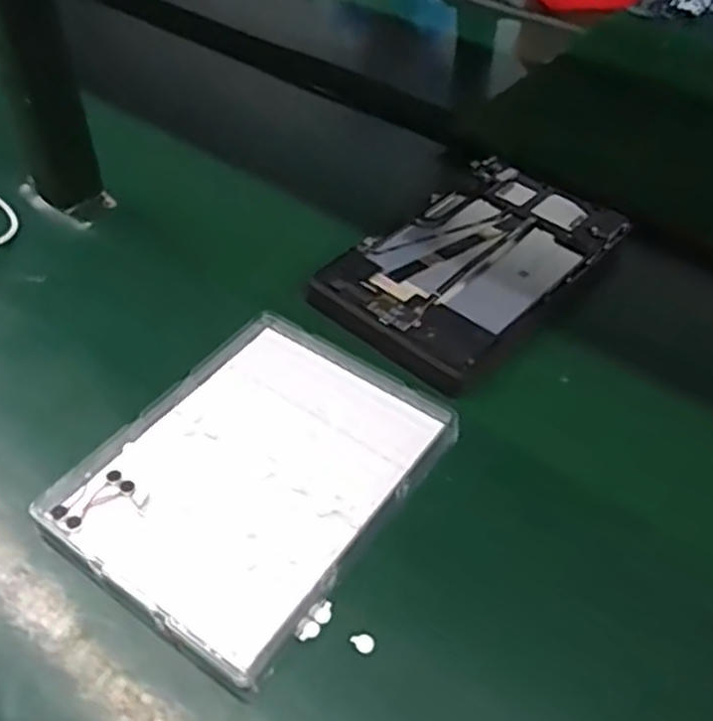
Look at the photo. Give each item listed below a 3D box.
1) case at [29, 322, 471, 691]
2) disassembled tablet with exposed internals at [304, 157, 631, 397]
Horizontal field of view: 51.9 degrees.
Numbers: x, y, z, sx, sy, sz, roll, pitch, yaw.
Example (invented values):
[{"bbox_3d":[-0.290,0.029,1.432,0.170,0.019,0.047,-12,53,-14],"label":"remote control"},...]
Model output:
[{"bbox_3d":[-0.062,0.066,0.453,0.168,0.020,0.214,29,52,24],"label":"case"},{"bbox_3d":[0.097,-0.083,0.596,0.146,0.017,0.247,34,54,27],"label":"disassembled tablet with exposed internals"}]

